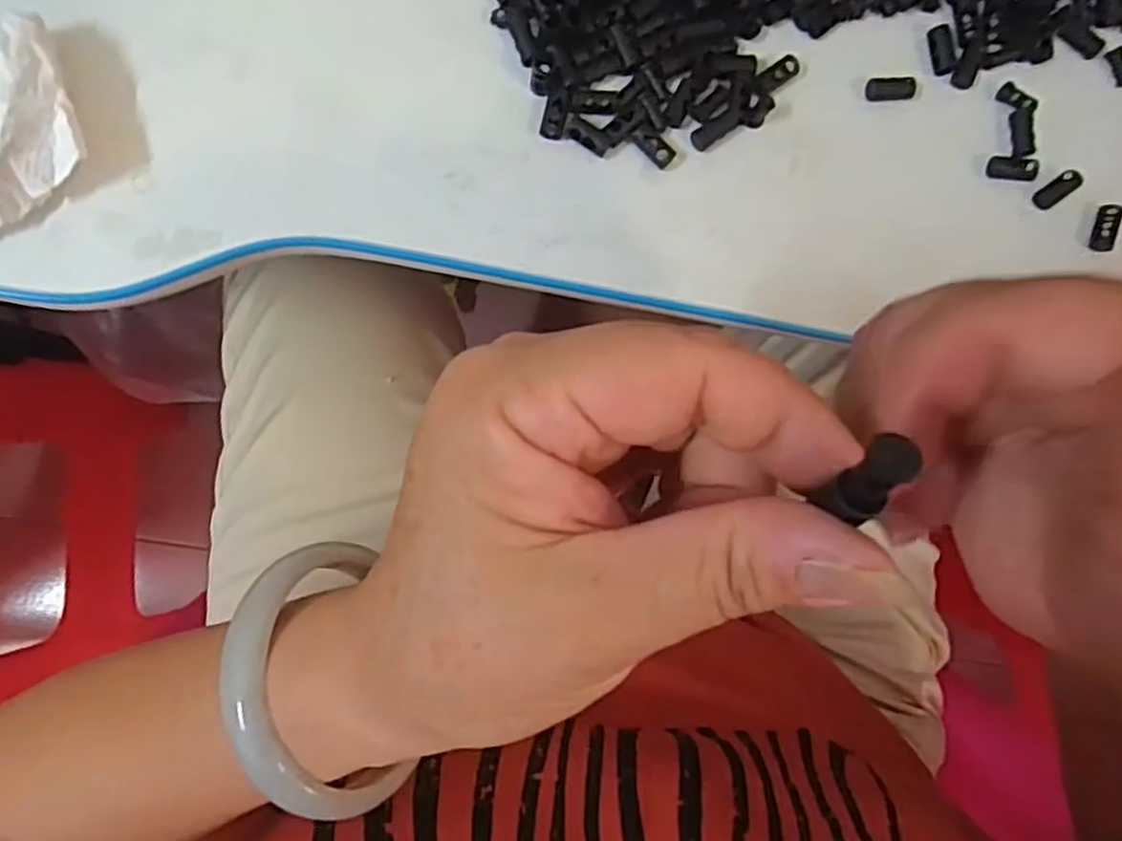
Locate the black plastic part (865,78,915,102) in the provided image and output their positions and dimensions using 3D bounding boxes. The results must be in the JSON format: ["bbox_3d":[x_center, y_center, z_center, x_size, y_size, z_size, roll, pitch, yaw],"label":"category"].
[{"bbox_3d":[0.137,-0.137,0.312,0.021,0.006,0.008,-1,89,-5],"label":"black plastic part"}]

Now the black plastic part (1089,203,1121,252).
[{"bbox_3d":[0.227,-0.080,0.313,0.008,0.004,0.020,18,87,-4],"label":"black plastic part"}]

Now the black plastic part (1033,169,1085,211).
[{"bbox_3d":[0.210,-0.098,0.317,0.022,0.006,0.010,-32,92,-5],"label":"black plastic part"}]

